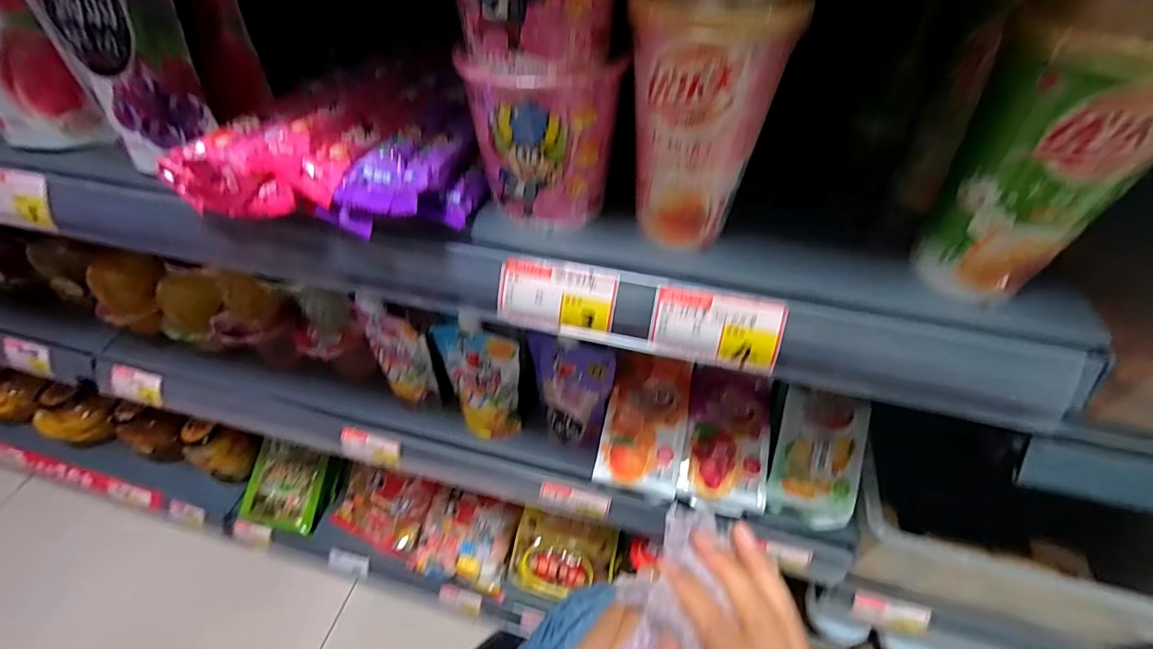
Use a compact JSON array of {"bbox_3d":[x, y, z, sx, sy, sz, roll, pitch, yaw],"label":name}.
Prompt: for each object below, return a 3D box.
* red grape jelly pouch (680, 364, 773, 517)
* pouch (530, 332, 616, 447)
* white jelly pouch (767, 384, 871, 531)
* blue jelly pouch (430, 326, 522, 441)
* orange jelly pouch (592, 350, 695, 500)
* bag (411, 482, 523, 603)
[{"bbox_3d":[0.146,0.109,0.476,0.077,0.028,0.134,8,71,13],"label":"red grape jelly pouch"},{"bbox_3d":[-0.008,0.068,0.473,0.079,0.134,0.028,17,50,15],"label":"pouch"},{"bbox_3d":[0.226,0.123,0.464,0.076,0.033,0.125,15,82,8],"label":"white jelly pouch"},{"bbox_3d":[-0.091,0.064,0.489,0.079,0.143,0.017,3,38,10],"label":"blue jelly pouch"},{"bbox_3d":[0.068,0.093,0.478,0.076,0.020,0.132,11,73,8],"label":"orange jelly pouch"},{"bbox_3d":[-0.175,0.337,0.801,0.147,0.050,0.148,10,87,4],"label":"bag"}]

